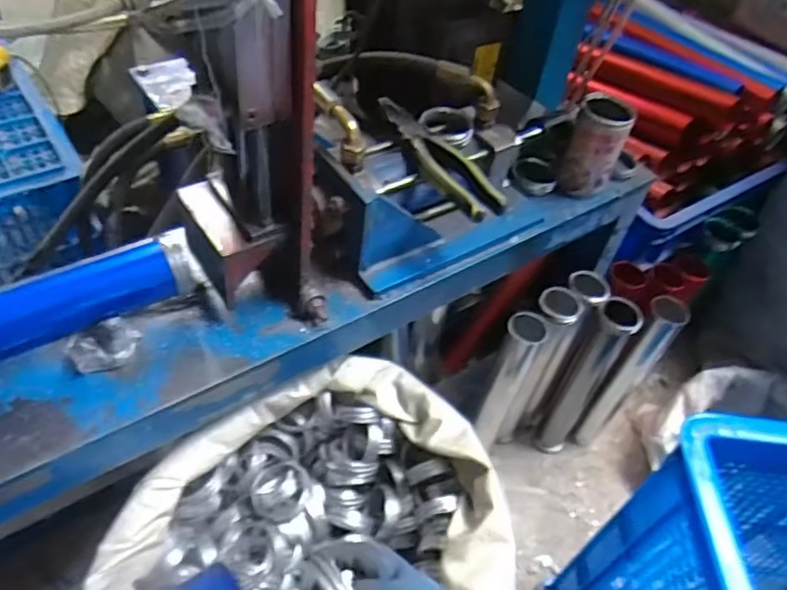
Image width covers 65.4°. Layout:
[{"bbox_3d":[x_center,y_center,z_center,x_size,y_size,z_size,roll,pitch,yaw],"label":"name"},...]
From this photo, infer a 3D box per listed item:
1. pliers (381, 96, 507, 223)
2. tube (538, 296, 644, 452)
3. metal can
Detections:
[{"bbox_3d":[0.042,-0.142,0.628,0.046,0.025,0.184,-21,53,-23],"label":"pliers"},{"bbox_3d":[0.298,0.140,0.966,0.059,0.340,0.054,32,52,21],"label":"tube"},{"bbox_3d":[0.244,-0.180,0.744,0.060,0.108,0.060,15,48,8],"label":"metal can"}]

